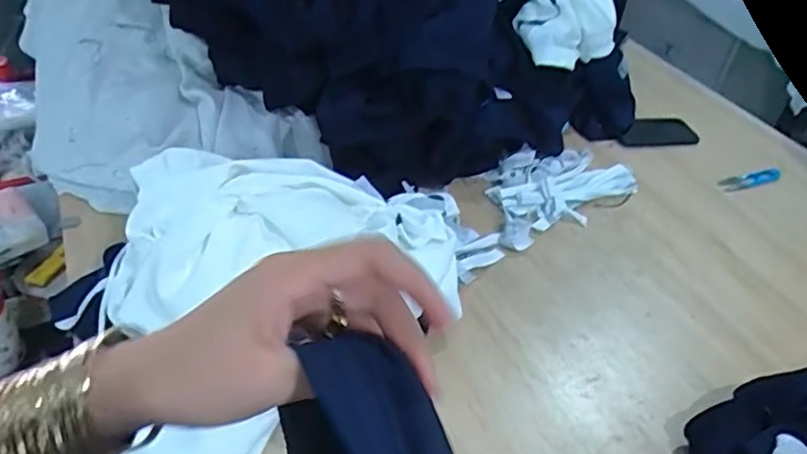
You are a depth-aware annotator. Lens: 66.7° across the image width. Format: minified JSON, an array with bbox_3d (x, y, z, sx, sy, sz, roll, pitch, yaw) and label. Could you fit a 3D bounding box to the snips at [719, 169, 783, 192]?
[{"bbox_3d":[0.565,-0.074,0.996,0.127,0.011,0.029,-11,43,-18],"label":"snips"}]

